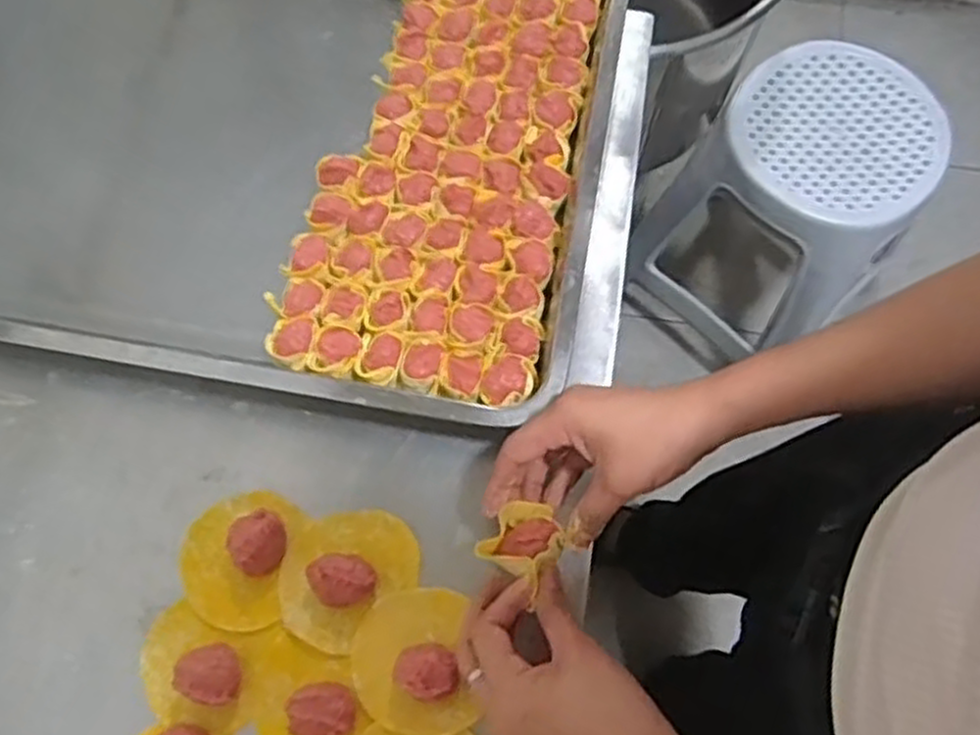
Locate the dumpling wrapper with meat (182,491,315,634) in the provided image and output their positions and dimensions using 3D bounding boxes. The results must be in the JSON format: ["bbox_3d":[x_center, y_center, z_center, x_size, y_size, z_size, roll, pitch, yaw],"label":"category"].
[{"bbox_3d":[-0.158,0.115,0.481,0.068,0.021,0.083,14,70,4],"label":"dumpling wrapper with meat"}]

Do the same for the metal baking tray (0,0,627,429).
[{"bbox_3d":[-0.233,-0.188,0.571,0.632,0.059,0.396,11,69,3],"label":"metal baking tray"}]

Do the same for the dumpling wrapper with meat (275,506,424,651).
[{"bbox_3d":[-0.090,0.122,0.472,0.087,0.024,0.070,-41,75,-15],"label":"dumpling wrapper with meat"}]

